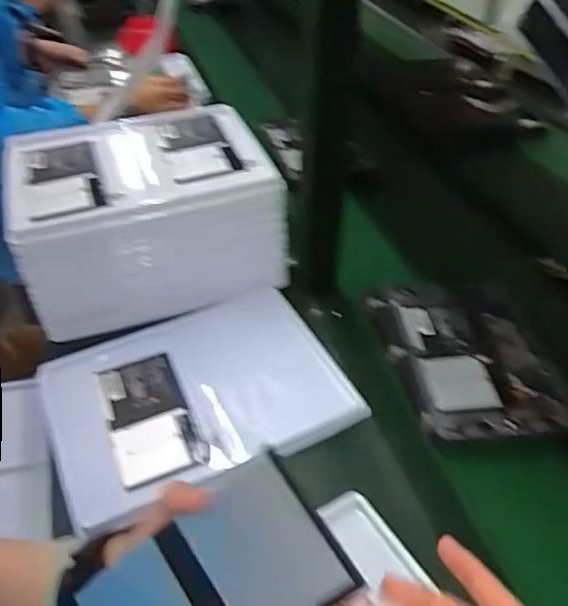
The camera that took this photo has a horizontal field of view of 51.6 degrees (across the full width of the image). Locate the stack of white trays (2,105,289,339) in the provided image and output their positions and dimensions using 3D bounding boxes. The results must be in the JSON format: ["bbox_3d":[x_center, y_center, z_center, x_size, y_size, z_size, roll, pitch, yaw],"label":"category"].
[{"bbox_3d":[-0.194,-0.124,0.840,0.337,0.167,0.269,-15,44,-14],"label":"stack of white trays"}]

